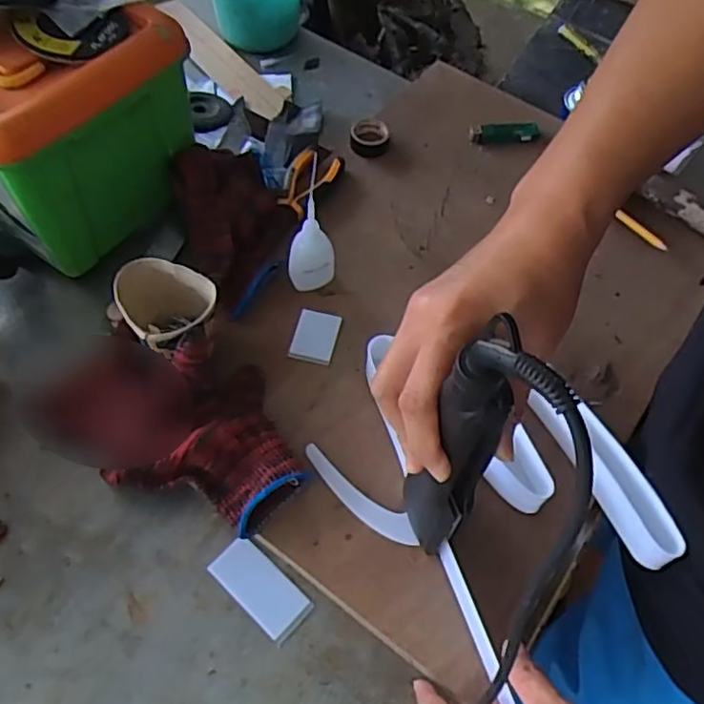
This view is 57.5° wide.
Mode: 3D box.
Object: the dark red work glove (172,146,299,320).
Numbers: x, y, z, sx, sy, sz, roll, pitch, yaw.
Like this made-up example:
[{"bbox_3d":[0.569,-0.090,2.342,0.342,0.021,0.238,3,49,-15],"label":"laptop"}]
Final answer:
[{"bbox_3d":[-0.116,-0.133,0.640,0.106,0.048,0.193,-16,62,-14],"label":"dark red work glove"}]

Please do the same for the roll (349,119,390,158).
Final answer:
[{"bbox_3d":[0.020,-0.238,0.723,0.043,0.021,0.047,2,60,-3],"label":"roll"}]

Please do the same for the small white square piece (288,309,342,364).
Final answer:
[{"bbox_3d":[-0.034,-0.016,0.598,0.040,0.006,0.052,13,60,3],"label":"small white square piece"}]

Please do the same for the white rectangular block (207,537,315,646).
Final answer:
[{"bbox_3d":[-0.072,0.183,0.501,0.082,0.004,0.039,40,65,18],"label":"white rectangular block"}]

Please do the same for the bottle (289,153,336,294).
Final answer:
[{"bbox_3d":[-0.035,-0.107,0.576,0.044,0.127,0.033,0,60,-5],"label":"bottle"}]

